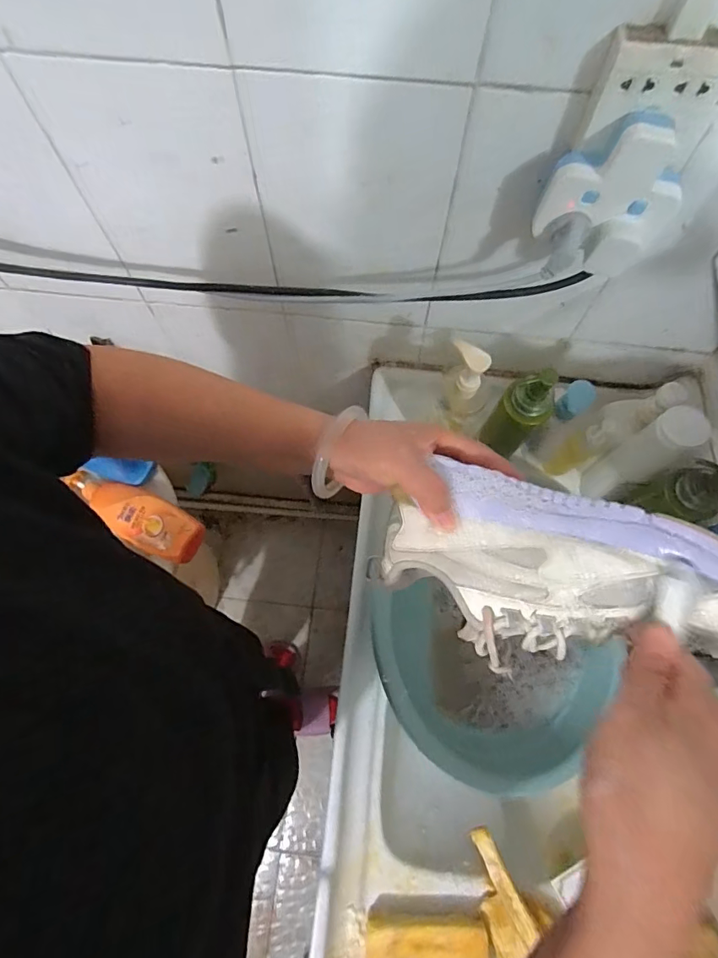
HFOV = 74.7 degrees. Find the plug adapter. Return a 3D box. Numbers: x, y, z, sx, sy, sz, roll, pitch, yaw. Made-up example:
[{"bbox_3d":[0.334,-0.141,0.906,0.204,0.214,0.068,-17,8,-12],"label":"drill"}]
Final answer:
[{"bbox_3d":[0.218,-0.240,0.409,0.104,0.117,0.056,8,70,3],"label":"plug adapter"}]

